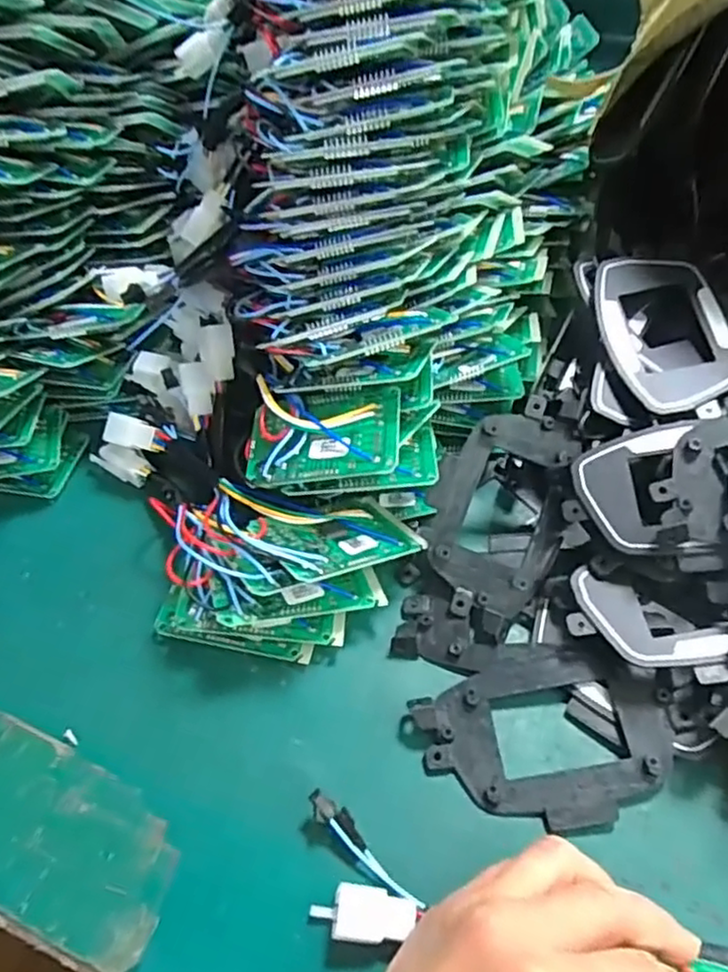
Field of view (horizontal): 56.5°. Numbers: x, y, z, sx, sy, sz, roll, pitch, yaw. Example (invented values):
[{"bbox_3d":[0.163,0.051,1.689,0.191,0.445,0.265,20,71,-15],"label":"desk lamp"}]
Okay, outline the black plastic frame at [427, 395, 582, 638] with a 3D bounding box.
[{"bbox_3d":[0.066,0.010,0.338,0.065,0.010,0.116,17,81,4],"label":"black plastic frame"}]

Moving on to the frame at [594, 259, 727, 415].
[{"bbox_3d":[0.155,-0.082,0.350,0.057,0.019,0.100,-8,52,-2],"label":"frame"}]

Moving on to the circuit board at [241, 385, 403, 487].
[{"bbox_3d":[-0.020,-0.025,0.323,0.074,0.011,0.046,-4,65,16],"label":"circuit board"}]

